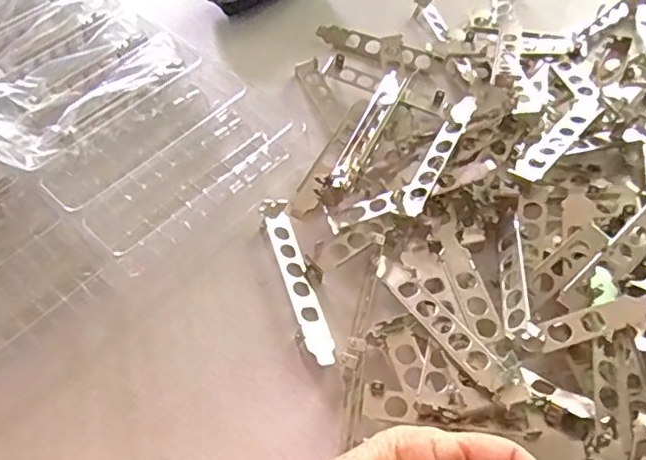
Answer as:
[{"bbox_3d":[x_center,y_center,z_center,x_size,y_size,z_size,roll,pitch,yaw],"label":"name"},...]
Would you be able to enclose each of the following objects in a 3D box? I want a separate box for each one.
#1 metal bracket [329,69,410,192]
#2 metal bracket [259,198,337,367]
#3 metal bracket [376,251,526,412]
[{"bbox_3d":[0.036,-0.077,0.460,0.020,0.018,0.121,21,59,15],"label":"metal bracket"},{"bbox_3d":[-0.018,0.032,0.393,0.021,0.015,0.121,-16,57,-9],"label":"metal bracket"},{"bbox_3d":[0.072,0.057,0.355,0.020,0.011,0.124,-28,46,-17],"label":"metal bracket"}]

